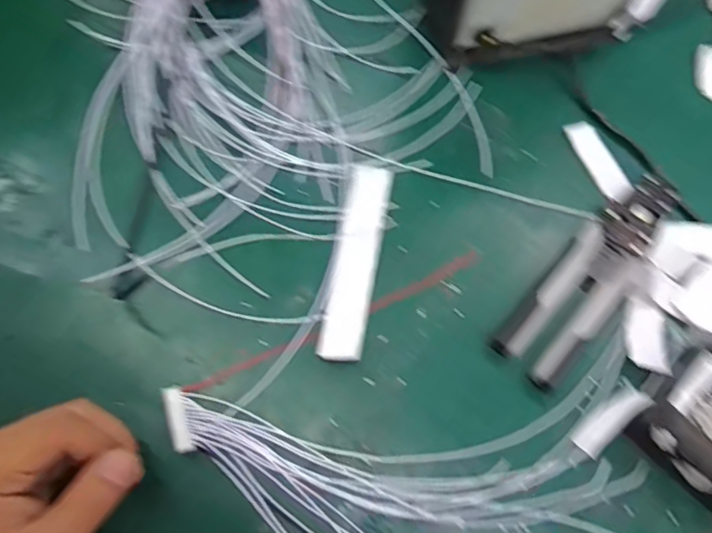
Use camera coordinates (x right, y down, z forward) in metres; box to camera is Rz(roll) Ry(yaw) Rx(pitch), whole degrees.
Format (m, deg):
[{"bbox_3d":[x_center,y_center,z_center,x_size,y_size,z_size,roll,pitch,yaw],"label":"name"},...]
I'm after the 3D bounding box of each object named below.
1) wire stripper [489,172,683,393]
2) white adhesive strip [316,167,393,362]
[{"bbox_3d":[0.177,0.003,0.390,0.053,0.014,0.193,41,72,10],"label":"wire stripper"},{"bbox_3d":[0.001,-0.006,0.378,0.030,0.011,0.146,11,69,-1],"label":"white adhesive strip"}]

